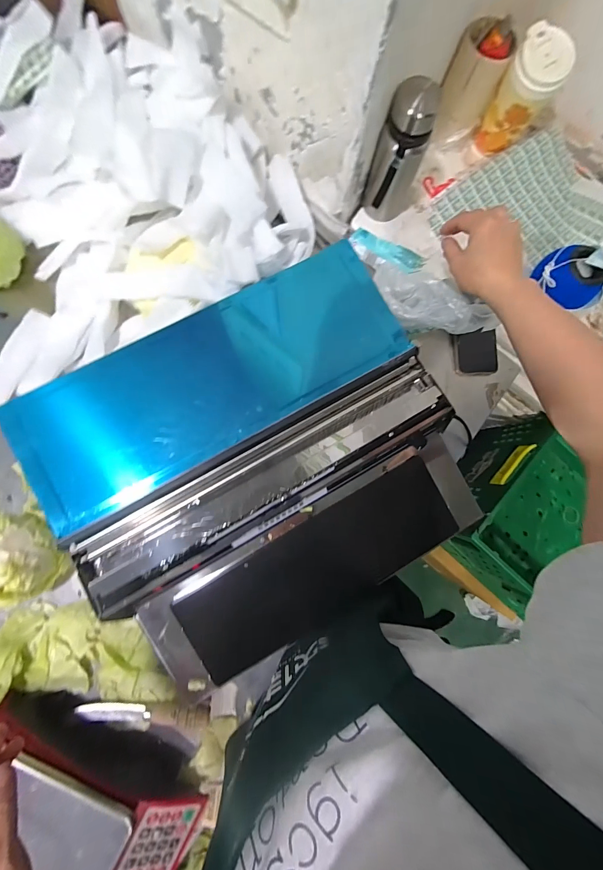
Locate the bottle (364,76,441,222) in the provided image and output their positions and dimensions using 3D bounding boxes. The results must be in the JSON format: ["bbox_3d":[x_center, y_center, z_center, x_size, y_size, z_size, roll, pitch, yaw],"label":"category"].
[{"bbox_3d":[0.155,-0.434,0.524,0.081,0.183,0.078,22,82,-2],"label":"bottle"}]

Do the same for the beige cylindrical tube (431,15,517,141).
[{"bbox_3d":[0.293,-0.606,0.572,0.090,0.140,0.085,0,84,-5],"label":"beige cylindrical tube"}]

